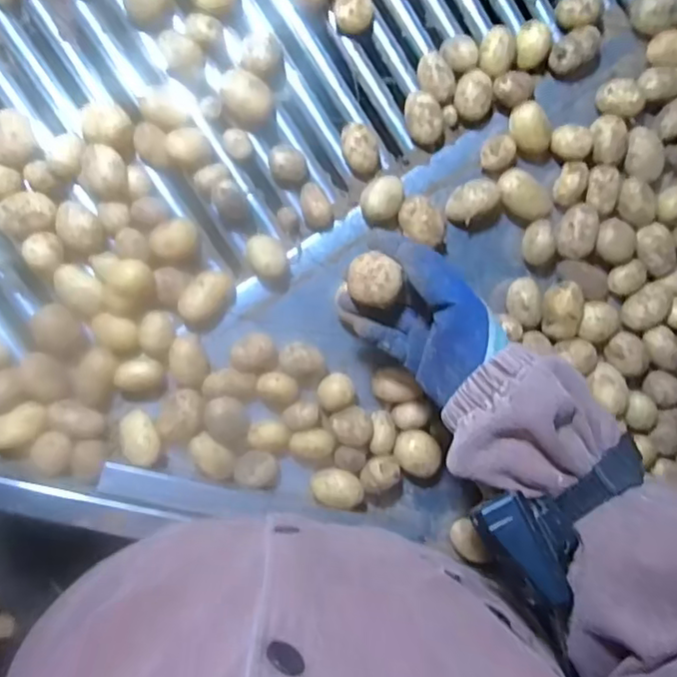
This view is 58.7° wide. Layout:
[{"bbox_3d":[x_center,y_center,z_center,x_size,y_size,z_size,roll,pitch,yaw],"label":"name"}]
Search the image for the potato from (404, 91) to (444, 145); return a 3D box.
[{"bbox_3d":[0.076,-0.201,0.555,0.029,0.035,0.047,-16,91,-7],"label":"potato"}]

